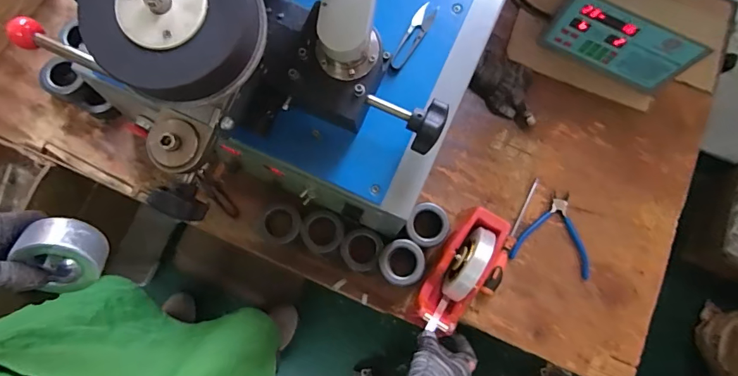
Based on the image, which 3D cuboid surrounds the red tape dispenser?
[{"bbox_3d":[0.143,0.125,0.642,0.089,0.096,0.187,31,85,5],"label":"red tape dispenser"}]

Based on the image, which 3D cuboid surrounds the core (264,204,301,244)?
[{"bbox_3d":[-0.144,0.060,0.708,0.061,0.024,0.062,0,78,-2],"label":"core"}]

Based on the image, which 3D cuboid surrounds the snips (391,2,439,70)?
[{"bbox_3d":[0.060,-0.199,0.559,0.025,0.009,0.102,26,79,4],"label":"snips"}]

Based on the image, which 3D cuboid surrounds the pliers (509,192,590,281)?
[{"bbox_3d":[0.319,0.072,0.728,0.134,0.009,0.135,17,78,2],"label":"pliers"}]

